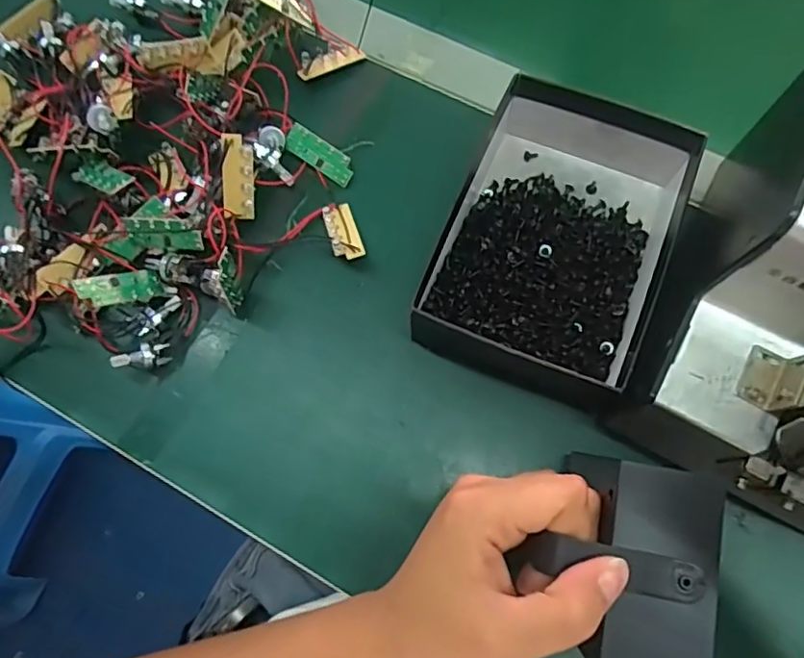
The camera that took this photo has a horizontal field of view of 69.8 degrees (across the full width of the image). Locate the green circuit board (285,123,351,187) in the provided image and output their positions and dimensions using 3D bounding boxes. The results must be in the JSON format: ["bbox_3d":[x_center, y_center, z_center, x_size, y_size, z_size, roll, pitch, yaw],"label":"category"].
[{"bbox_3d":[-0.052,-0.110,0.365,0.047,0.005,0.019,37,78,-2],"label":"green circuit board"}]

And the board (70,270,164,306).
[{"bbox_3d":[-0.154,-0.023,0.315,0.004,0.048,0.015,-21,89,36],"label":"board"}]

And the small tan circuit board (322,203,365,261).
[{"bbox_3d":[-0.036,-0.059,0.346,0.019,0.005,0.046,-4,50,-21],"label":"small tan circuit board"}]

